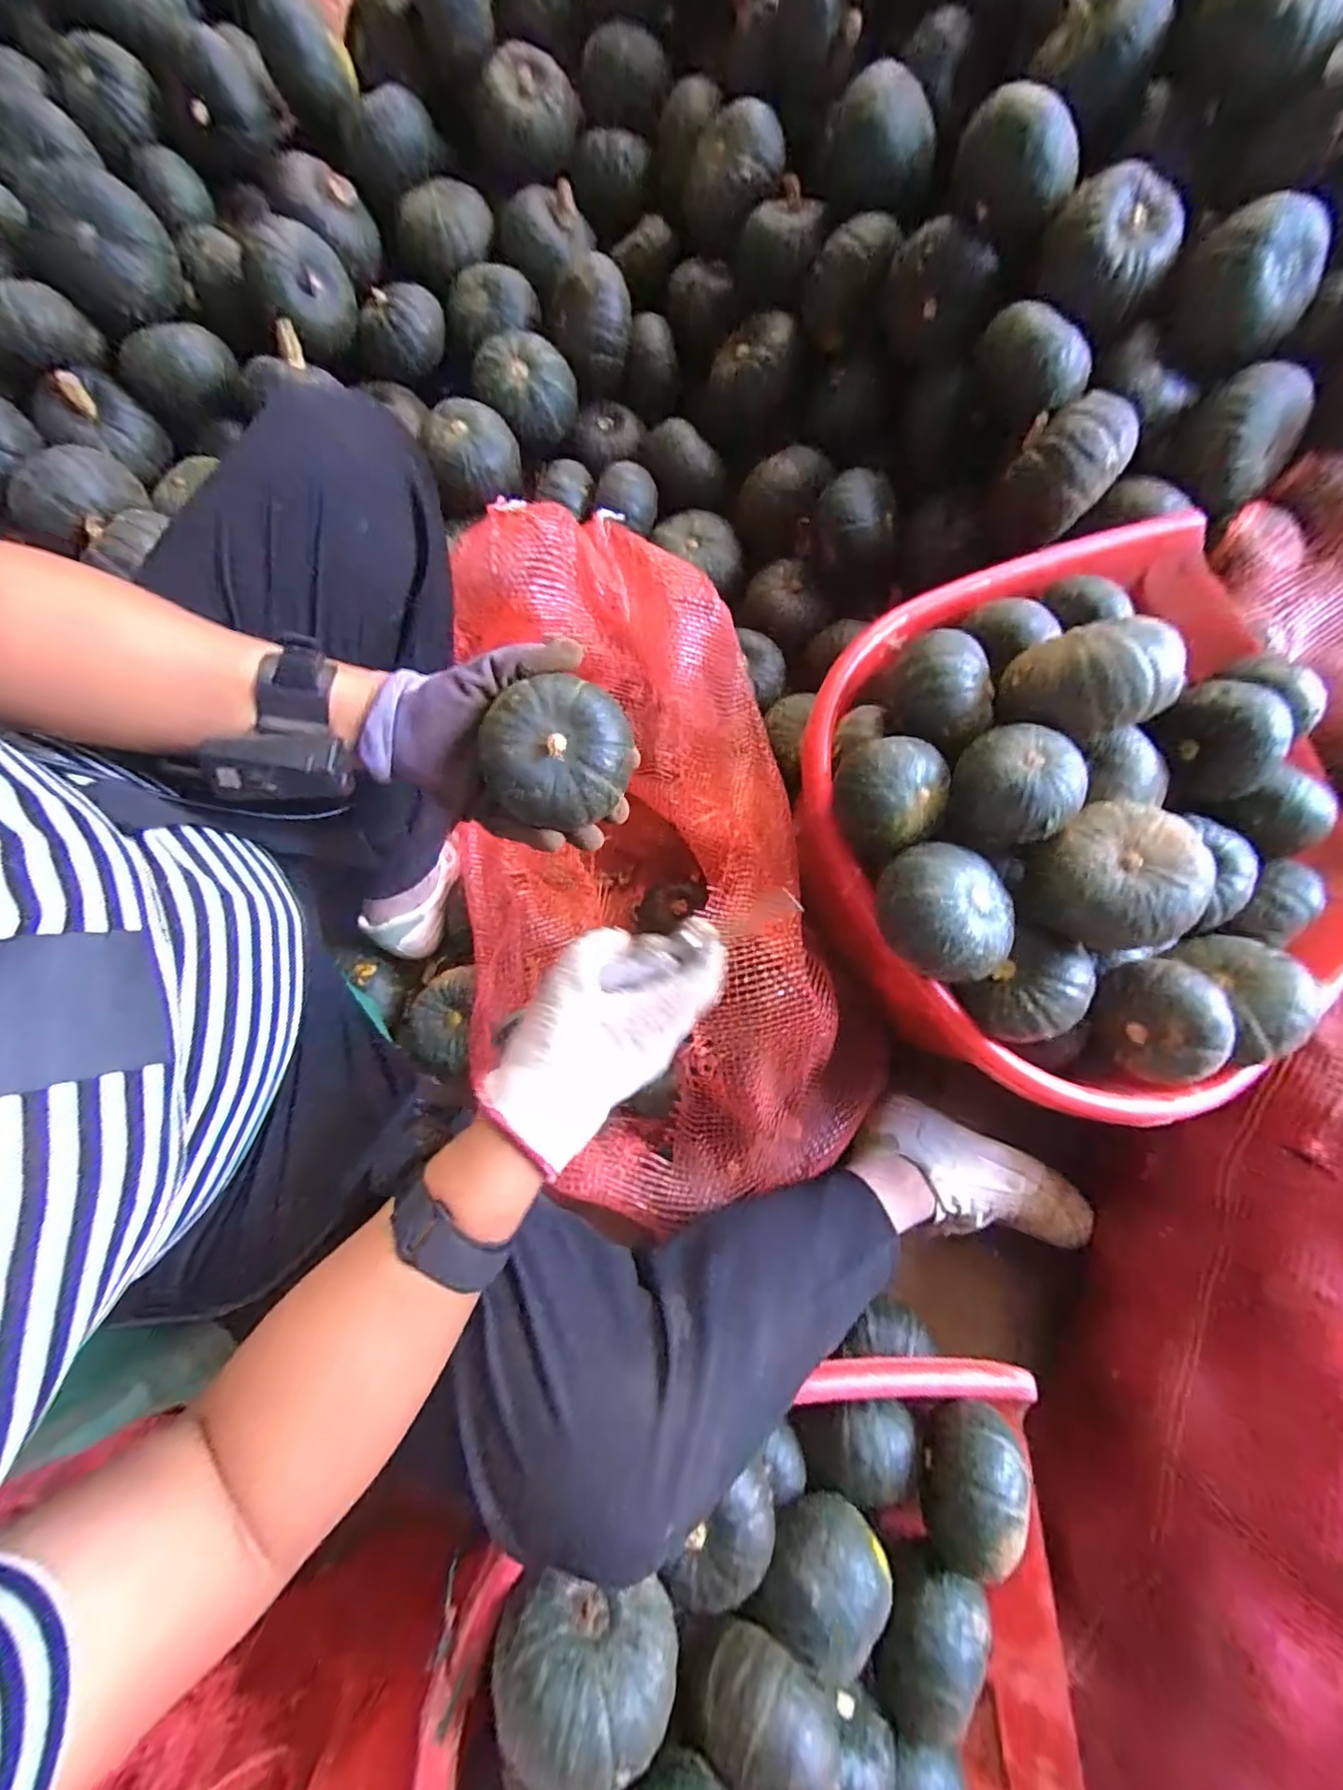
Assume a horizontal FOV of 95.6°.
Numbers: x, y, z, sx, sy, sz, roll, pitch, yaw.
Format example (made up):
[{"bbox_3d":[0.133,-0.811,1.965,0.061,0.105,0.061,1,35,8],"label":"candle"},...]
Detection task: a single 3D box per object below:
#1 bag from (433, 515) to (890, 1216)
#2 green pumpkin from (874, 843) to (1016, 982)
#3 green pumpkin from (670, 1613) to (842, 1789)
[{"bbox_3d":[-0.044,-0.043,0.567,0.322,0.200,0.643,-9,80,-2],"label":"bag"},{"bbox_3d":[0.190,0.010,0.428,0.090,0.067,0.081,34,81,6],"label":"green pumpkin"},{"bbox_3d":[0.049,0.481,0.358,0.082,0.056,0.062,34,81,6],"label":"green pumpkin"}]

